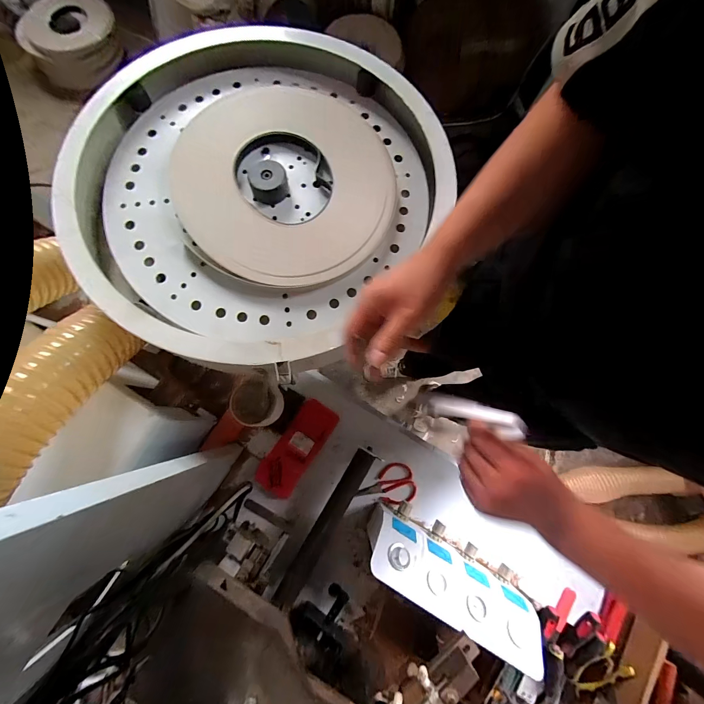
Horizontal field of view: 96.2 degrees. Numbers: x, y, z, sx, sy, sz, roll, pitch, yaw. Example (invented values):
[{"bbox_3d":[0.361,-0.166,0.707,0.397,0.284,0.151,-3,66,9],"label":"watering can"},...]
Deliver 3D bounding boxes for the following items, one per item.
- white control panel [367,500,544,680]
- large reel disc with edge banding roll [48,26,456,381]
[{"bbox_3d":[0.211,0.483,0.680,0.376,0.157,0.112,30,79,3],"label":"white control panel"},{"bbox_3d":[-0.173,-0.304,0.555,0.578,0.073,0.628,0,78,-1],"label":"large reel disc with edge banding roll"}]

